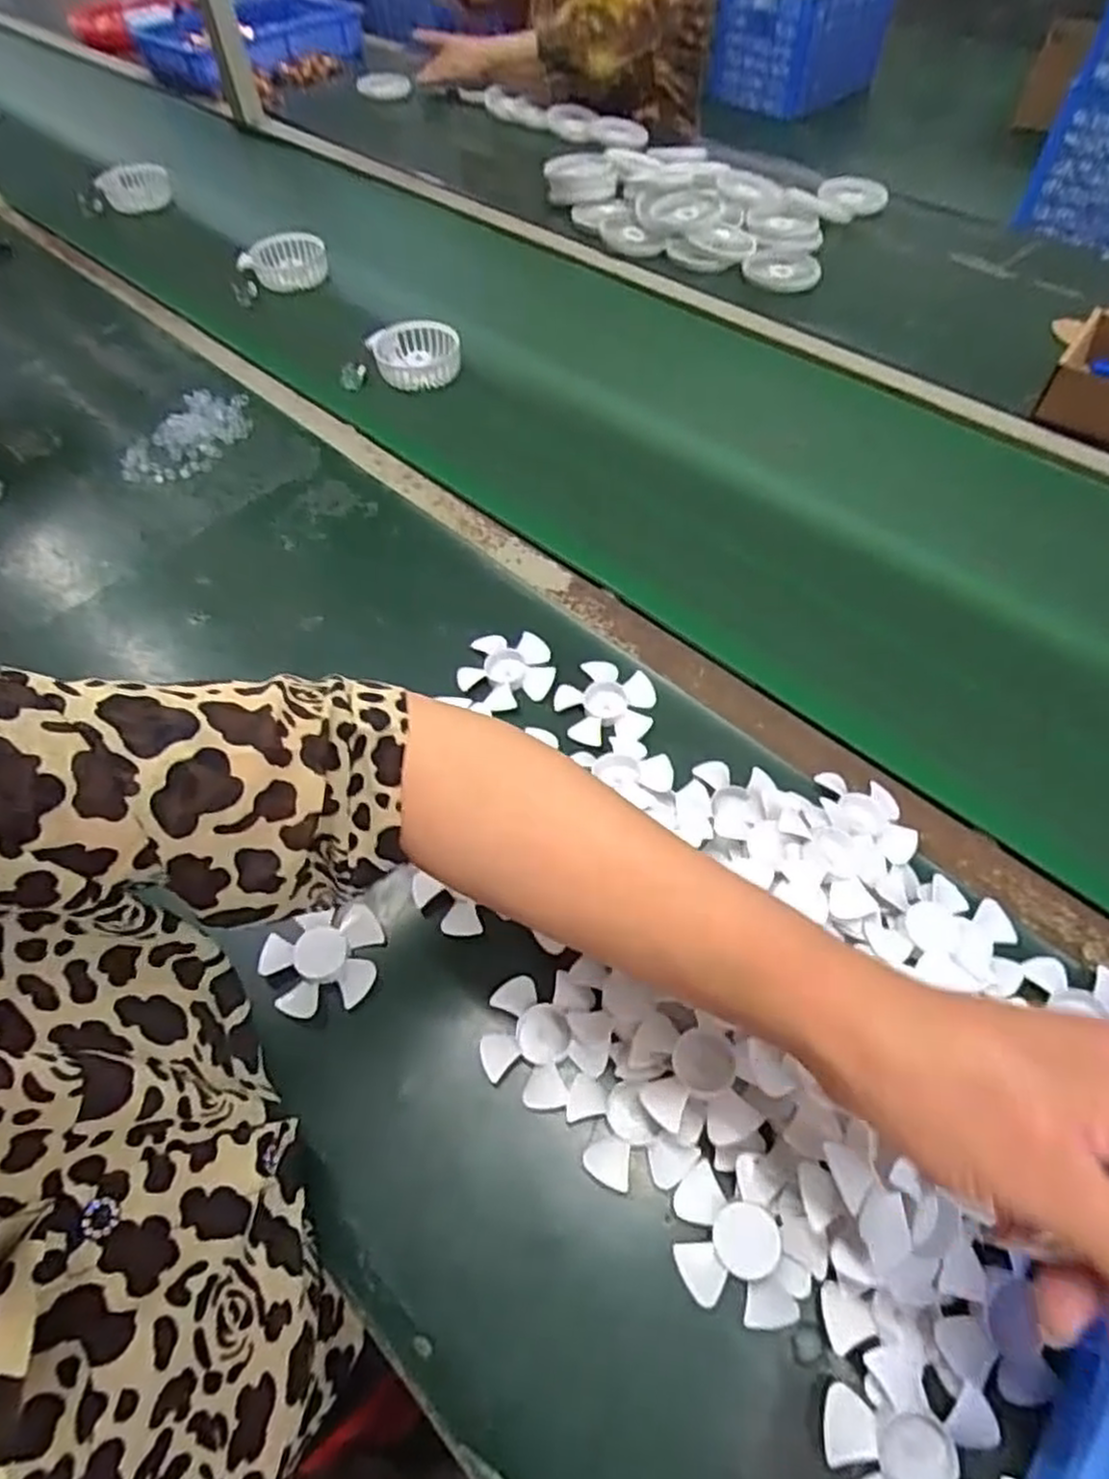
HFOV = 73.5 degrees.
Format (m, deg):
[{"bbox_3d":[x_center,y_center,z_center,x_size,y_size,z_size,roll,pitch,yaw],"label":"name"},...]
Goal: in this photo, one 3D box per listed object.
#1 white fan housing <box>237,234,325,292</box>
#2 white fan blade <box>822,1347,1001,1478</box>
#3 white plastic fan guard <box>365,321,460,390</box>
[{"bbox_3d":[-0.332,-0.582,0.914,0.104,0.043,0.073,-17,57,-9],"label":"white fan housing"},{"bbox_3d":[0.154,0.312,0.324,0.069,0.017,0.065,19,59,15],"label":"white fan blade"},{"bbox_3d":[-0.150,-0.413,0.801,0.096,0.034,0.085,-18,57,-9],"label":"white plastic fan guard"}]

